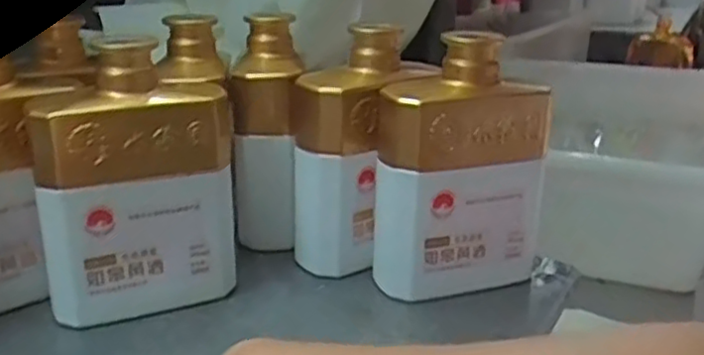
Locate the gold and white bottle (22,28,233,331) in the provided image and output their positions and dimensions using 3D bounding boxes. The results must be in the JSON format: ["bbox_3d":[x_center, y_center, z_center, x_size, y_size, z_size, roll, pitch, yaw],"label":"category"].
[{"bbox_3d":[-0.136,0.001,0.420,0.104,0.163,0.058,-7,24,-23],"label":"gold and white bottle"}]

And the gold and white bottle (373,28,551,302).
[{"bbox_3d":[0.071,-0.003,0.448,0.112,0.164,0.057,-7,24,-23],"label":"gold and white bottle"}]

